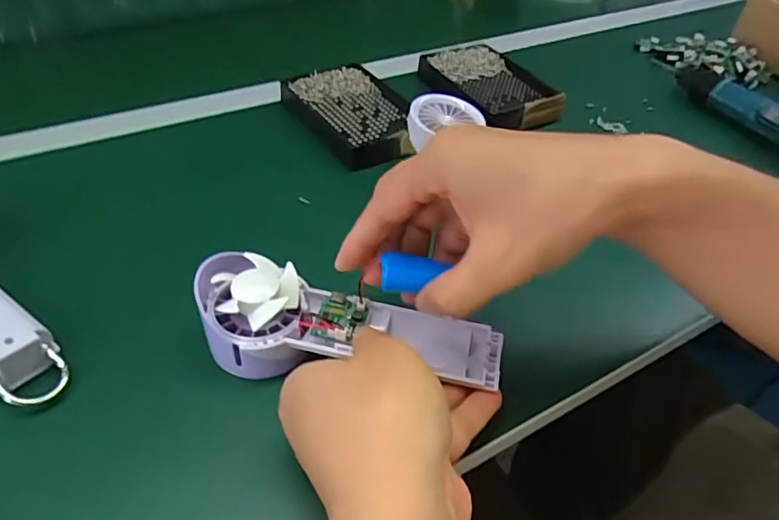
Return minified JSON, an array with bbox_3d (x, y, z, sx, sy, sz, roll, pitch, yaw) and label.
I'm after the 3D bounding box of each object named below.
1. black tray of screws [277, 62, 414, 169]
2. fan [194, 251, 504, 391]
[{"bbox_3d":[-0.029,-0.139,0.517,0.094,0.018,0.144,-22,50,-25],"label":"black tray of screws"},{"bbox_3d":[-0.024,0.040,0.321,0.172,0.041,0.054,11,44,0],"label":"fan"}]

